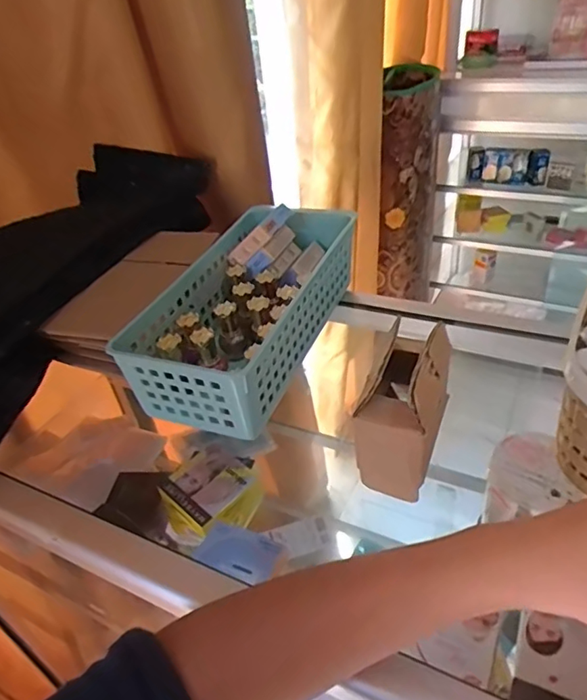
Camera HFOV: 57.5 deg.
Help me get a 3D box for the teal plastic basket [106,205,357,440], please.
[{"bbox_3d":[-0.042,-0.047,0.558,0.139,0.089,0.291,10,40,23],"label":"teal plastic basket"}]

